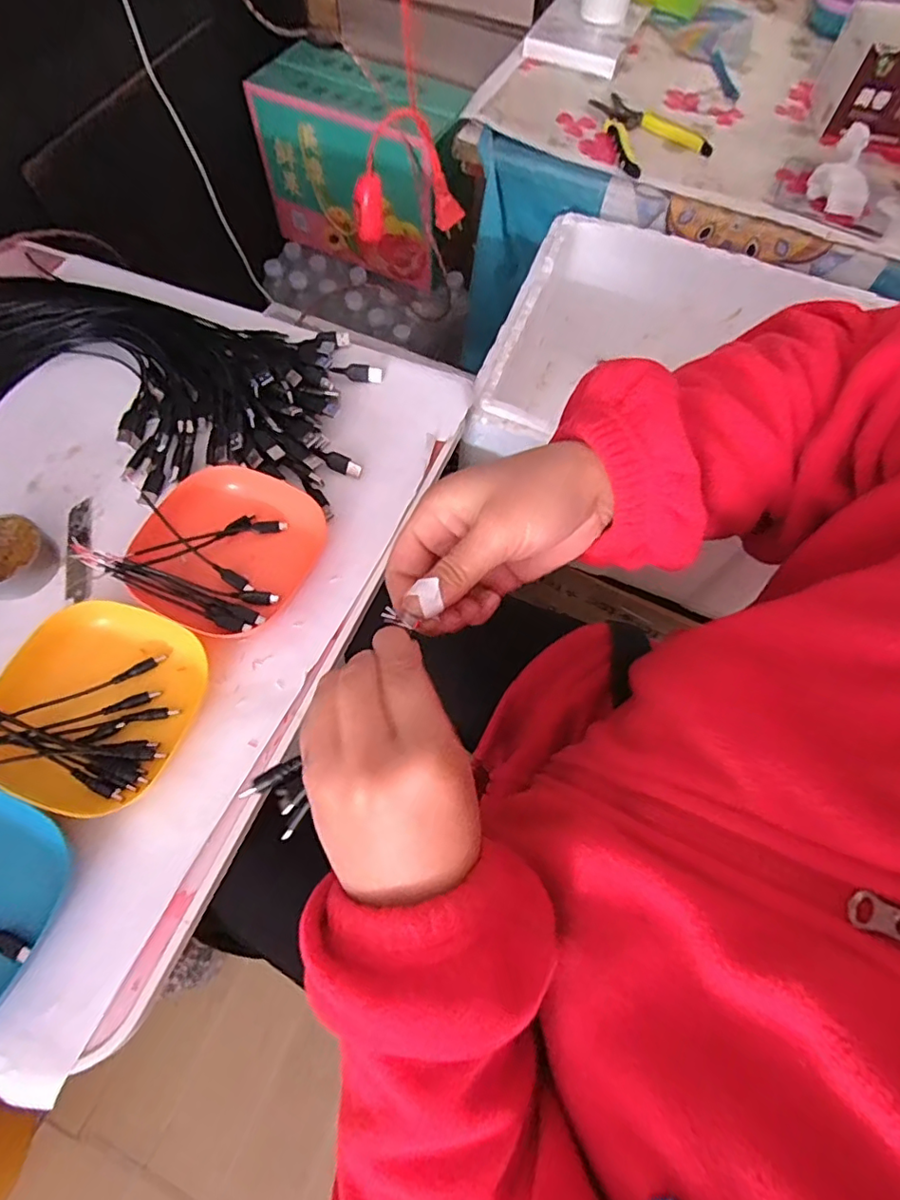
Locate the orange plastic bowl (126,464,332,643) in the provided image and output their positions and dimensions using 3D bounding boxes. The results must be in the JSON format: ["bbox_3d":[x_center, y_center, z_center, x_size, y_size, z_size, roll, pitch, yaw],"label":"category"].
[{"bbox_3d":[-0.180,-0.041,0.451,0.122,0.027,0.136,26,68,9],"label":"orange plastic bowl"}]

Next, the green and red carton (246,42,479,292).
[{"bbox_3d":[-0.138,-0.720,0.935,0.316,0.239,0.159,27,68,10],"label":"green and red carton"}]

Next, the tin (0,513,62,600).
[{"bbox_3d":[-0.354,-0.037,0.446,0.064,0.023,0.060,1,66,-2],"label":"tin"}]

